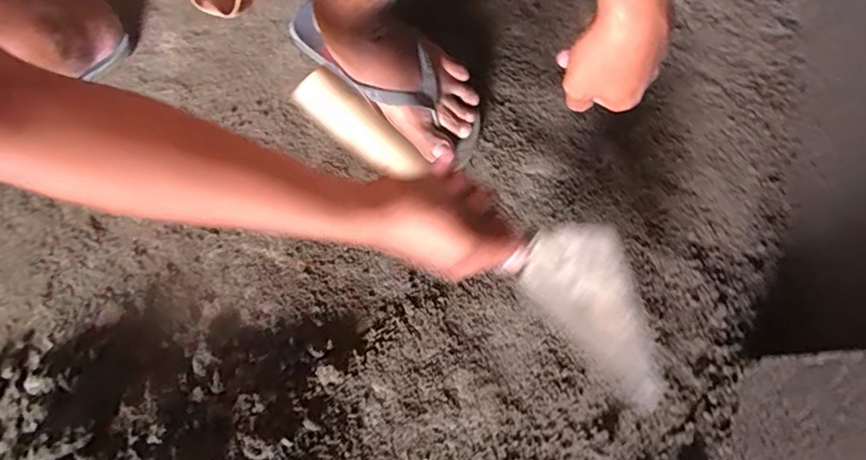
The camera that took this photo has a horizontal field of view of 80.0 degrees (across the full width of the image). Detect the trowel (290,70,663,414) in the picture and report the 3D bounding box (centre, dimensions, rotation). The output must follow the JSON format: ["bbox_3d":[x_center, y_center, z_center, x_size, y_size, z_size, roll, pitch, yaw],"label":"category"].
[{"bbox_3d":[0.057,0.000,0.428,0.378,0.075,0.093,39,76,-12],"label":"trowel"}]

